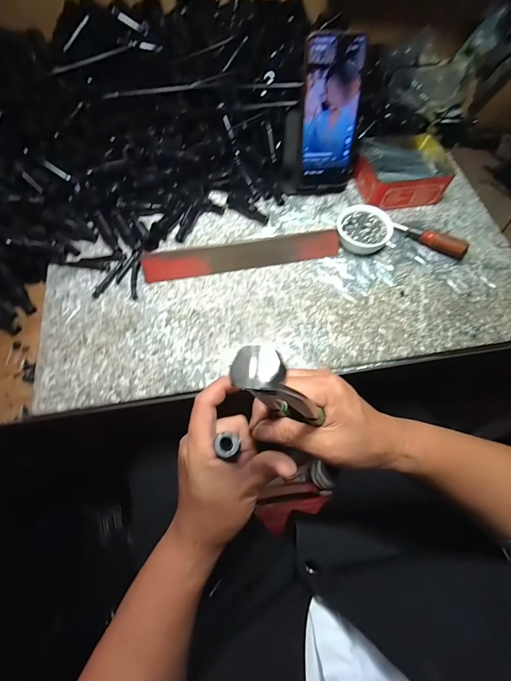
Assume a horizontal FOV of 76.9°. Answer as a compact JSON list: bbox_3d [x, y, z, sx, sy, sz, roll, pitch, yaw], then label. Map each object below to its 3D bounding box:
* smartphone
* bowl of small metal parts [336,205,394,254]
[{"bbox_3d":[0.100,-0.290,0.430,0.075,0.174,0.015,-11,41,-7],"label":"smartphone"},{"bbox_3d":[0.149,-0.154,0.447,0.070,0.026,0.066,1,64,-1],"label":"bowl of small metal parts"}]

